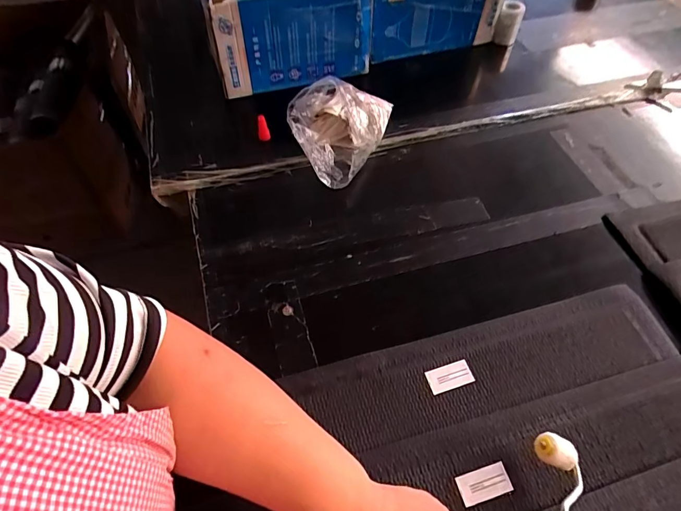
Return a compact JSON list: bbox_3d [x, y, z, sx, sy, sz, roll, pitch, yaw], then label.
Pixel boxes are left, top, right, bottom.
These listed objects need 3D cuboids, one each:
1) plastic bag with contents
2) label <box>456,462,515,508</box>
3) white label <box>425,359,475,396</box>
[{"bbox_3d":[-0.007,-0.203,0.651,0.128,0.085,0.181,19,58,12],"label":"plastic bag with contents"},{"bbox_3d":[0.136,0.217,0.395,0.049,0.004,0.026,-15,60,-9],"label":"label"},{"bbox_3d":[0.120,0.134,0.457,0.051,0.004,0.025,-14,66,-11],"label":"white label"}]

